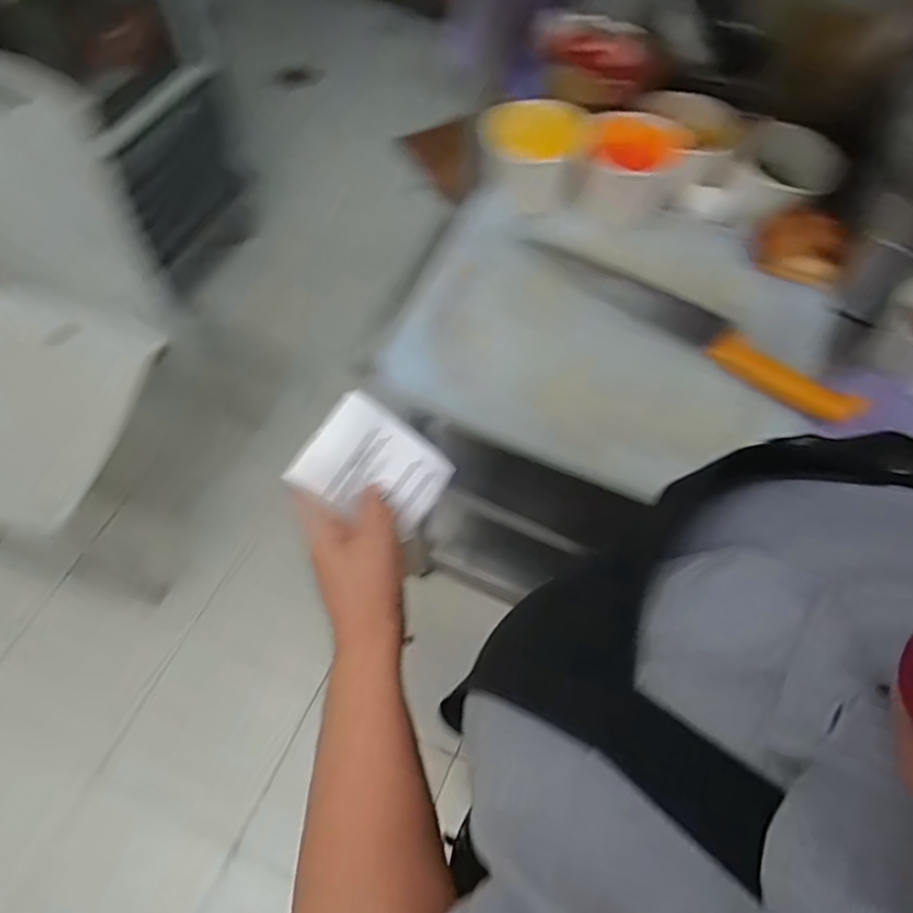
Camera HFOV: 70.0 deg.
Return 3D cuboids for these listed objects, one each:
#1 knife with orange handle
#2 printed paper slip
[{"bbox_3d":[0.232,-0.141,0.659,0.355,0.018,0.047,37,67,16],"label":"knife with orange handle"},{"bbox_3d":[-0.056,0.008,0.455,0.096,0.007,0.076,33,80,-9],"label":"printed paper slip"}]

